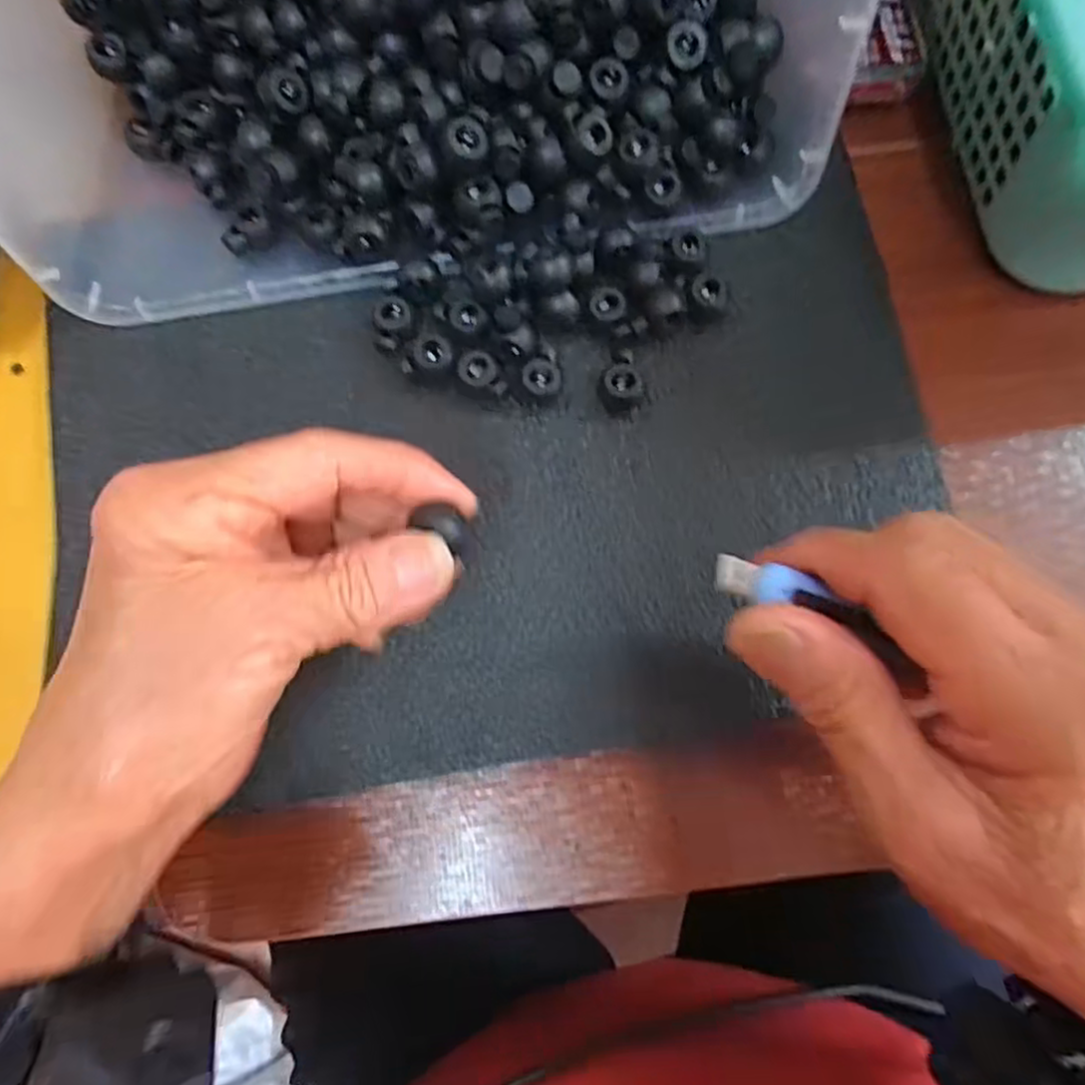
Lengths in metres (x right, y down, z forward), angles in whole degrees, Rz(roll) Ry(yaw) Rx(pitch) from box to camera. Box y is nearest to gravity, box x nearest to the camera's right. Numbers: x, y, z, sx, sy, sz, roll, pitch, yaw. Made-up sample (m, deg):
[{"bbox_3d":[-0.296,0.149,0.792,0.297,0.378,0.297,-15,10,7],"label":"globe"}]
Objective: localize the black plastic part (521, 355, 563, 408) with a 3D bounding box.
[{"bbox_3d":[0.000,-0.063,0.269,0.016,0.012,0.017,2,81,2],"label":"black plastic part"}]

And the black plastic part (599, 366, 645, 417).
[{"bbox_3d":[0.031,-0.059,0.268,0.016,0.013,0.016,0,81,1],"label":"black plastic part"}]

